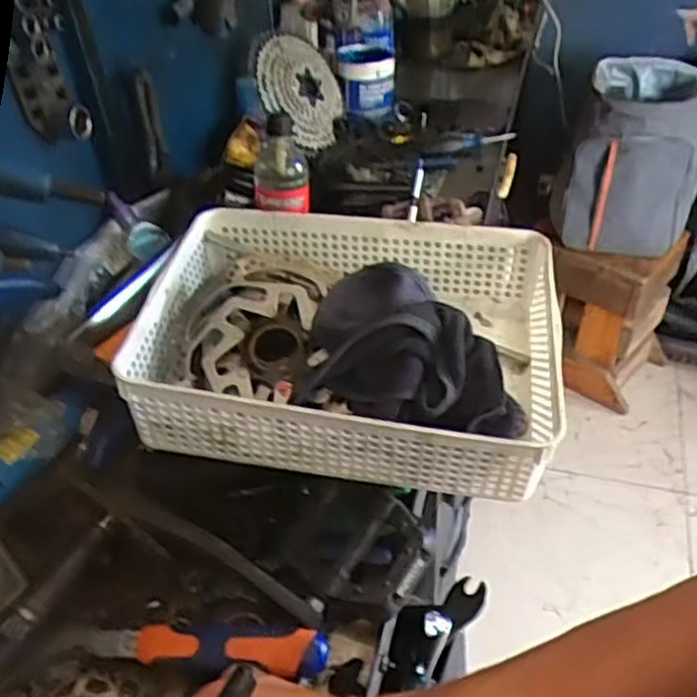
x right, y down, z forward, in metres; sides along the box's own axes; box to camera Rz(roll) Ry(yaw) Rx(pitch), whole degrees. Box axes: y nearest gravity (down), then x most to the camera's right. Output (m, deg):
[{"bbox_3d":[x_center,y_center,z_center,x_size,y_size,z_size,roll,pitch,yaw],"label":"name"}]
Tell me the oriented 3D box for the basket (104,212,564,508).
[{"bbox_3d":[0.003,-0.008,0.614,0.328,0.100,0.240,4,42,11],"label":"basket"}]

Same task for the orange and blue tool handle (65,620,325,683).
[{"bbox_3d":[-0.121,0.220,0.550,0.208,0.034,0.038,2,42,8],"label":"orange and blue tool handle"}]

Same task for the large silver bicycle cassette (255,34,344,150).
[{"bbox_3d":[-0.070,-0.402,1.112,0.026,0.157,0.142,0,61,52],"label":"large silver bicycle cassette"}]

